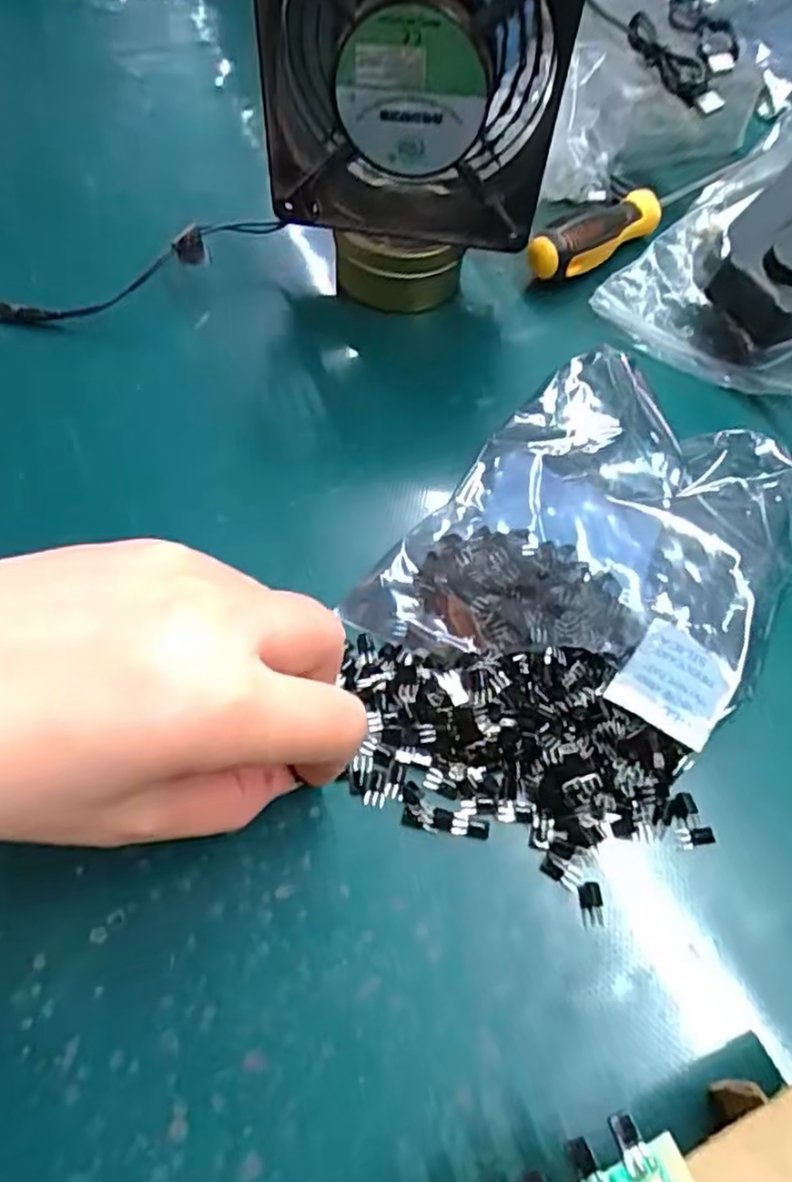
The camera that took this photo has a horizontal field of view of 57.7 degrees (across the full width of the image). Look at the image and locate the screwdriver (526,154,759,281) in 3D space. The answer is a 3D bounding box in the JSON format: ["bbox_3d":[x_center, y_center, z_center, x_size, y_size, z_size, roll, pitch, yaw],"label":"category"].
[{"bbox_3d":[0.130,-0.202,0.379,0.152,0.022,0.020,-36,68,-21],"label":"screwdriver"}]

